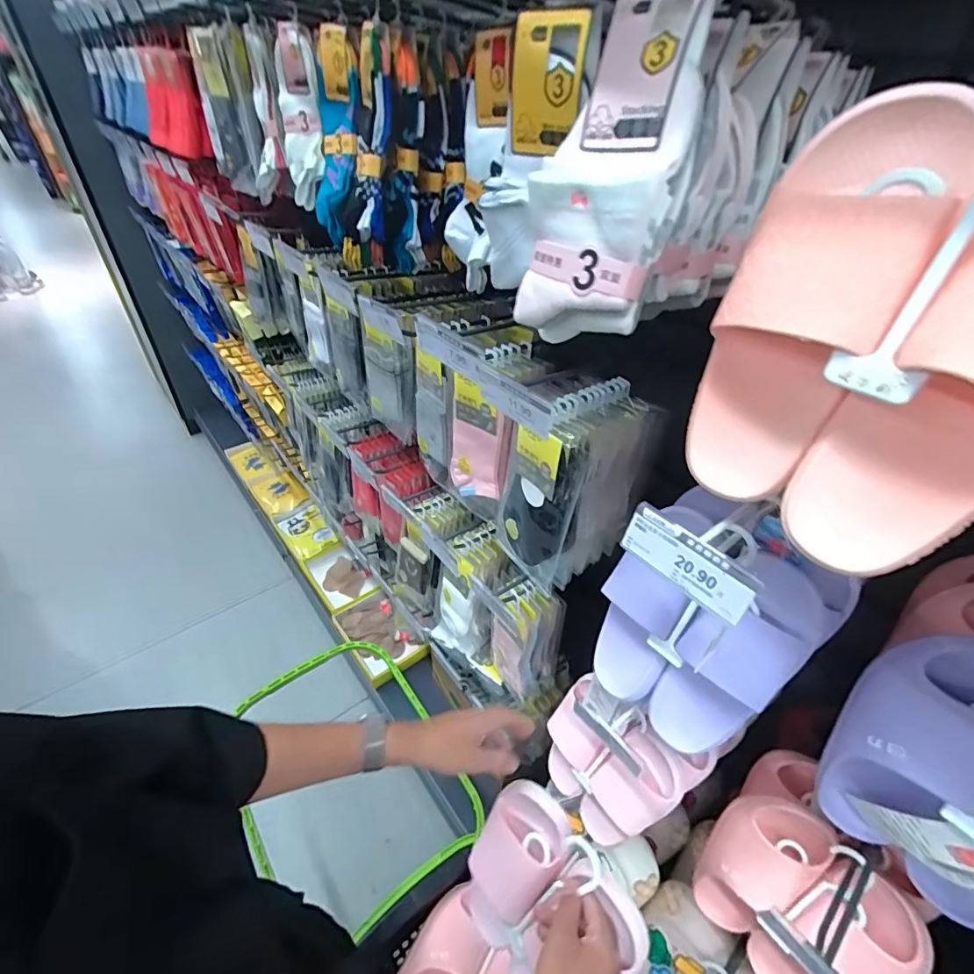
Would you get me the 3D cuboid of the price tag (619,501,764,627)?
[{"bbox_3d":[0.147,0.056,0.361,0.004,0.042,0.099,-11,39,-43],"label":"price tag"}]

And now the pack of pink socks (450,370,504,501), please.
[{"bbox_3d":[-0.012,-0.054,0.660,0.015,0.175,0.093,-31,51,-34],"label":"pack of pink socks"}]

